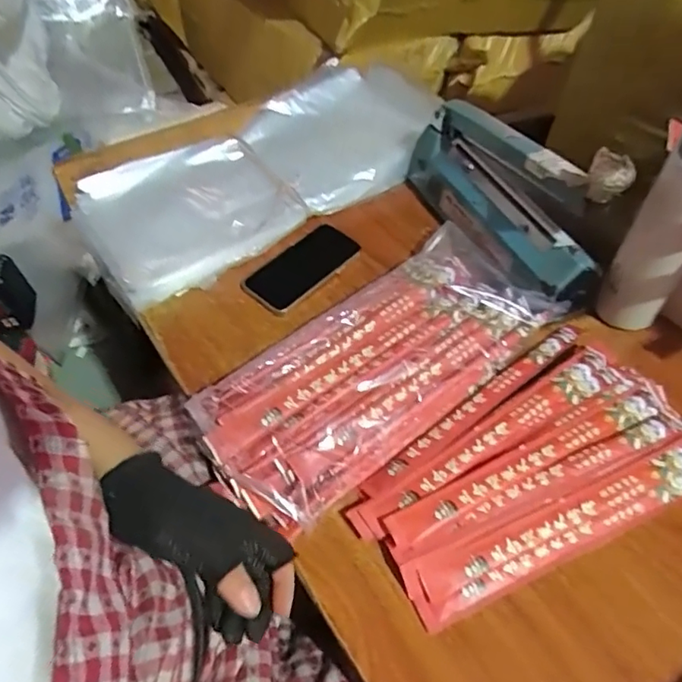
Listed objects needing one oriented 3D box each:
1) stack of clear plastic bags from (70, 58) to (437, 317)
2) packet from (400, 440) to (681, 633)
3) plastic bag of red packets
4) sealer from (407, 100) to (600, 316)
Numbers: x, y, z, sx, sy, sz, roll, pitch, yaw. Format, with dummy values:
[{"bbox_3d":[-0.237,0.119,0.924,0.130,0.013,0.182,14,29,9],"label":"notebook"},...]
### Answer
[{"bbox_3d":[-0.091,-0.243,0.741,0.504,0.041,0.242,-34,61,-22],"label":"stack of clear plastic bags"},{"bbox_3d":[0.203,0.159,0.469,0.308,0.009,0.051,-19,75,-13],"label":"packet"},{"bbox_3d":[0.042,0.014,0.547,0.378,0.045,0.168,-35,62,-22],"label":"plastic bag of red packets"},{"bbox_3d":[0.182,-0.174,0.634,0.067,0.138,0.297,-21,57,-15],"label":"sealer"}]

